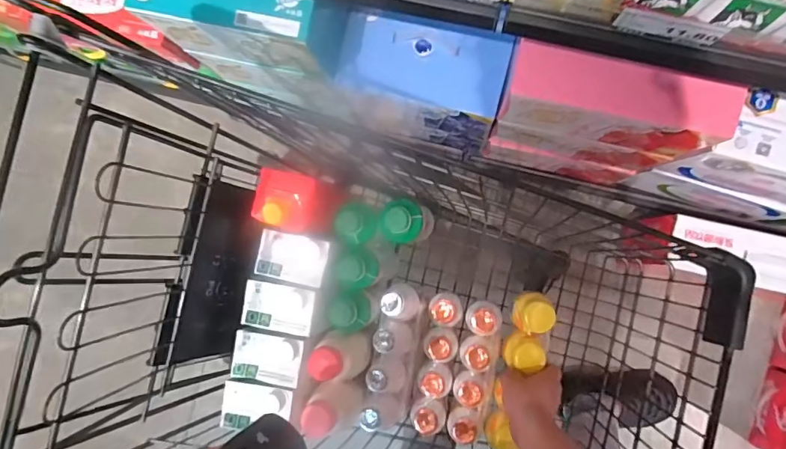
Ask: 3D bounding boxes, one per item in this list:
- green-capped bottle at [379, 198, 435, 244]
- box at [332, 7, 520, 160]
[{"bbox_3d":[0.027,-0.002,0.661,0.056,0.187,0.051,-9,87,6],"label":"green-capped bottle"},{"bbox_3d":[0.060,-0.247,0.871,0.259,0.311,0.132,13,90,6],"label":"box"}]

